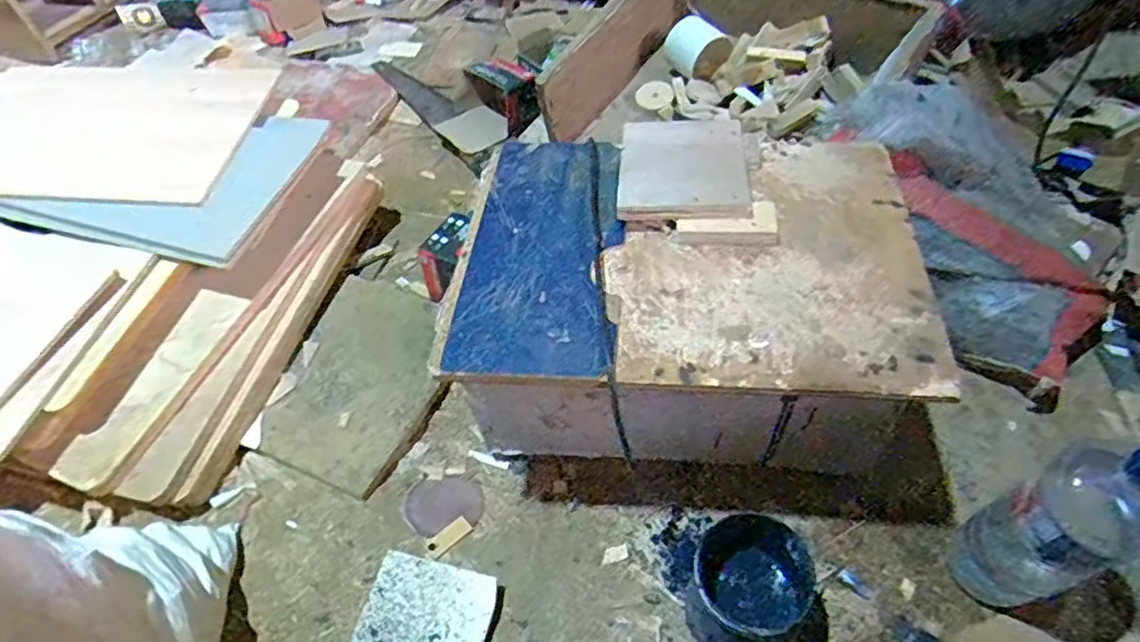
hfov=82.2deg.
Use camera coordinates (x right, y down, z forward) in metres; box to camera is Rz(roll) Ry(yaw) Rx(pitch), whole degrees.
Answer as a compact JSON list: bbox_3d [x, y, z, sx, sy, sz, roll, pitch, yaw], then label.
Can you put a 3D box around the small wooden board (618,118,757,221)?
[{"bbox_3d":[0.121,-0.164,0.694,0.133,0.029,0.145,3,51,6],"label":"small wooden board"}]

